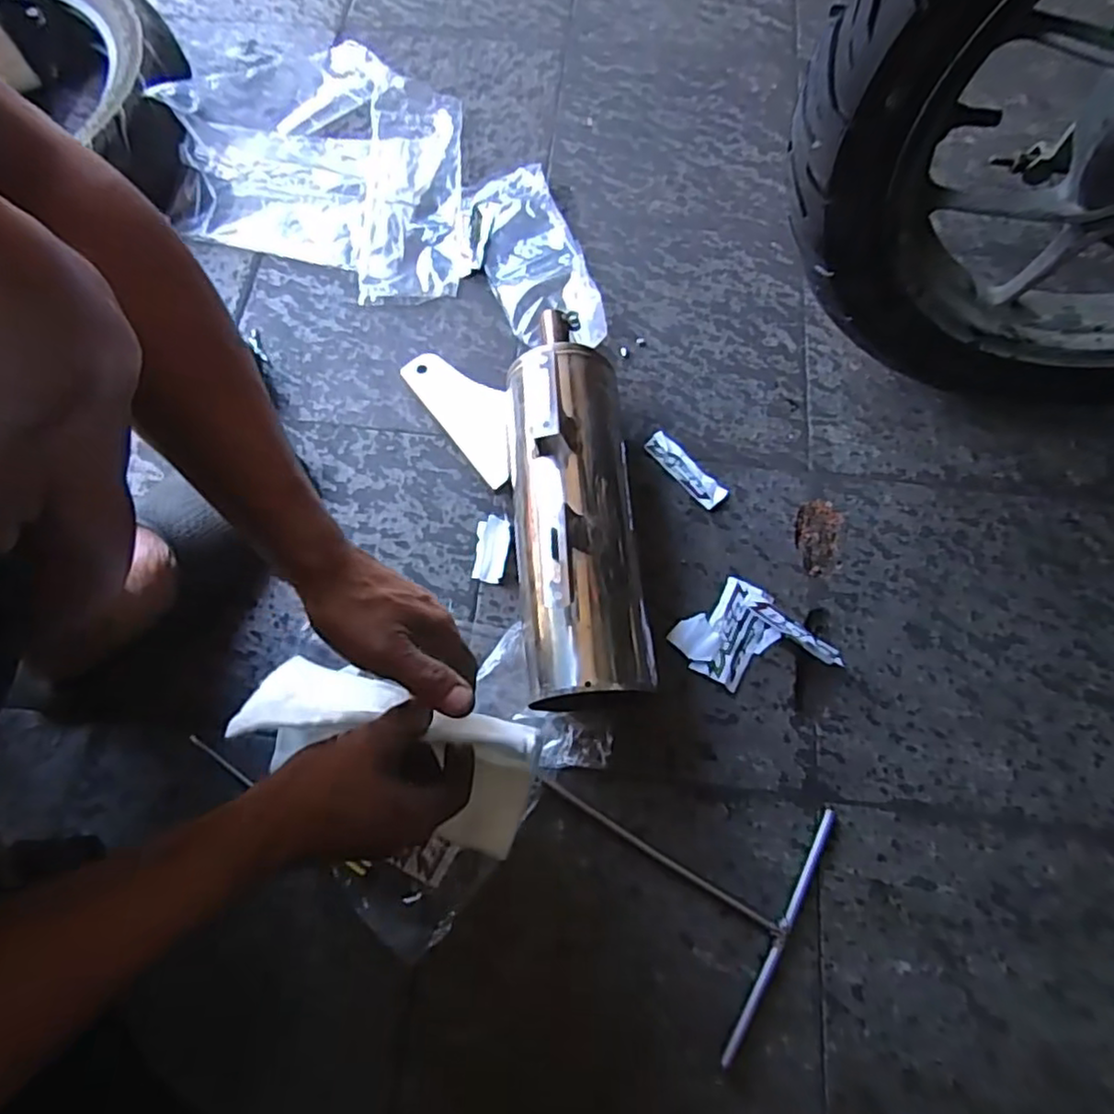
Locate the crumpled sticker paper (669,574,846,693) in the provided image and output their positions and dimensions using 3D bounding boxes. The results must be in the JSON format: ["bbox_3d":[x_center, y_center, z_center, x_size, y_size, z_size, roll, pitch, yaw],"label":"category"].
[{"bbox_3d":[0.169,0.078,0.575,0.117,0.019,0.092,41,76,14],"label":"crumpled sticker paper"}]

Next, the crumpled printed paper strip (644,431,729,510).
[{"bbox_3d":[0.124,-0.084,0.642,0.027,0.010,0.091,-39,74,-12],"label":"crumpled printed paper strip"}]

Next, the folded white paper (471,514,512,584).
[{"bbox_3d":[-0.060,-0.007,0.614,0.030,0.009,0.063,4,70,2],"label":"folded white paper"}]

